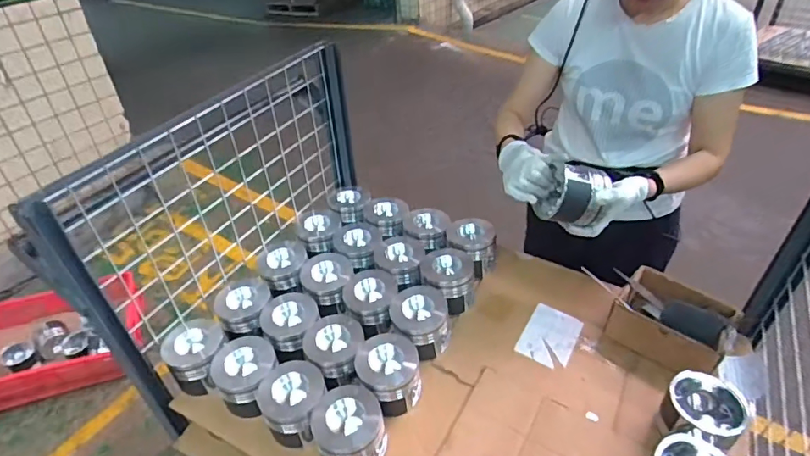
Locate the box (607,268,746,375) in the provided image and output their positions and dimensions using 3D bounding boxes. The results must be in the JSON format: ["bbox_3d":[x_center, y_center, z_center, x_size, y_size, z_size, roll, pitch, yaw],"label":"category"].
[{"bbox_3d":[0.514,0.190,0.968,0.169,0.121,0.205,-32,46,-33],"label":"box"}]

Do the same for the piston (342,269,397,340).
[{"bbox_3d":[-0.072,0.154,1.035,0.109,0.083,0.112,6,39,12],"label":"piston"}]

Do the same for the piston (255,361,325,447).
[{"bbox_3d":[-0.192,0.309,0.868,0.118,0.091,0.112,6,39,11],"label":"piston"}]

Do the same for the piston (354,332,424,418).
[{"bbox_3d":[-0.029,0.267,0.902,0.116,0.094,0.110,-2,38,2],"label":"piston"}]

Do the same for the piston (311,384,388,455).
[{"bbox_3d":[-0.094,0.336,0.825,0.115,0.111,0.114,-17,40,-18],"label":"piston"}]

